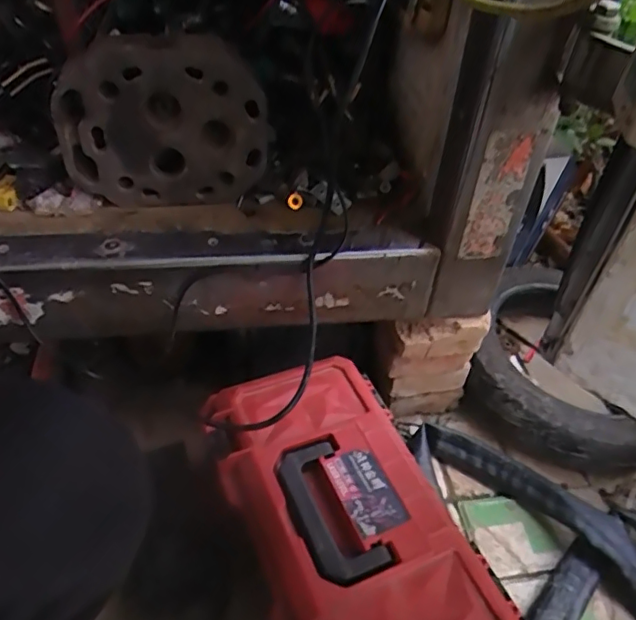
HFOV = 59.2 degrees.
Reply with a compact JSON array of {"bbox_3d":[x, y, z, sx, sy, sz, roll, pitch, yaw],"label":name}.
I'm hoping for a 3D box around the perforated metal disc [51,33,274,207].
[{"bbox_3d":[-0.158,-0.190,0.579,0.204,0.156,0.056,-11,45,-15],"label":"perforated metal disc"}]

